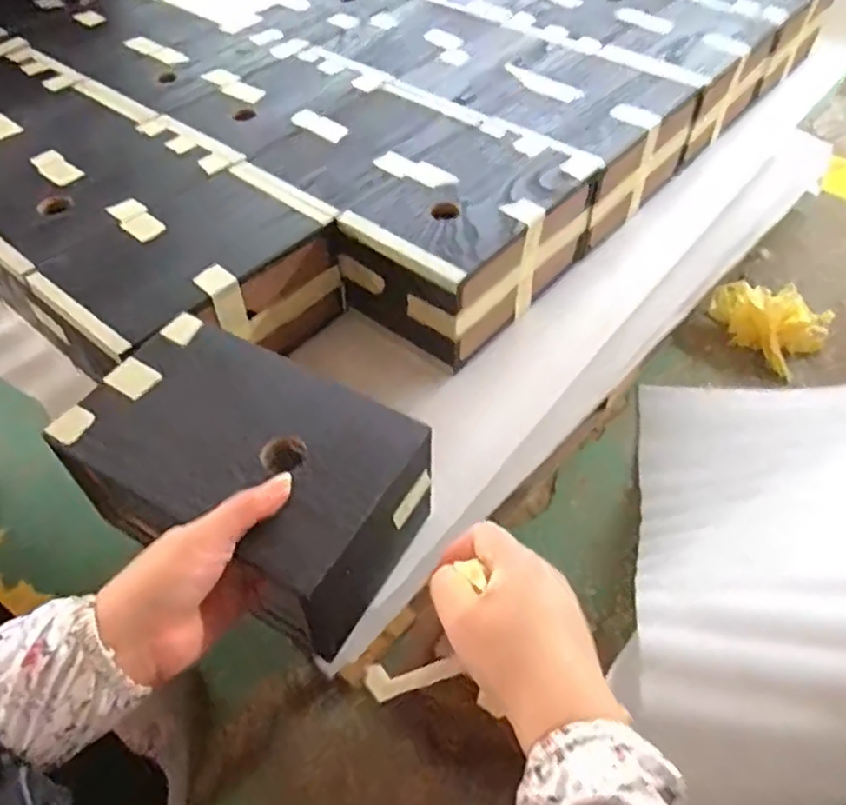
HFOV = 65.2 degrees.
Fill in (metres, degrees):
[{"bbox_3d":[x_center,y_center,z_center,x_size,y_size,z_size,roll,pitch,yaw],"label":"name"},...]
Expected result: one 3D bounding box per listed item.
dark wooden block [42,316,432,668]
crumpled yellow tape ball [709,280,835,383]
[{"bbox_3d":[-0.118,0.056,0.466,0.218,0.114,0.135,25,55,18],"label":"dark wooden block"},{"bbox_3d":[0.570,-0.137,1.101,0.180,0.093,0.097,36,60,25],"label":"crumpled yellow tape ball"}]

